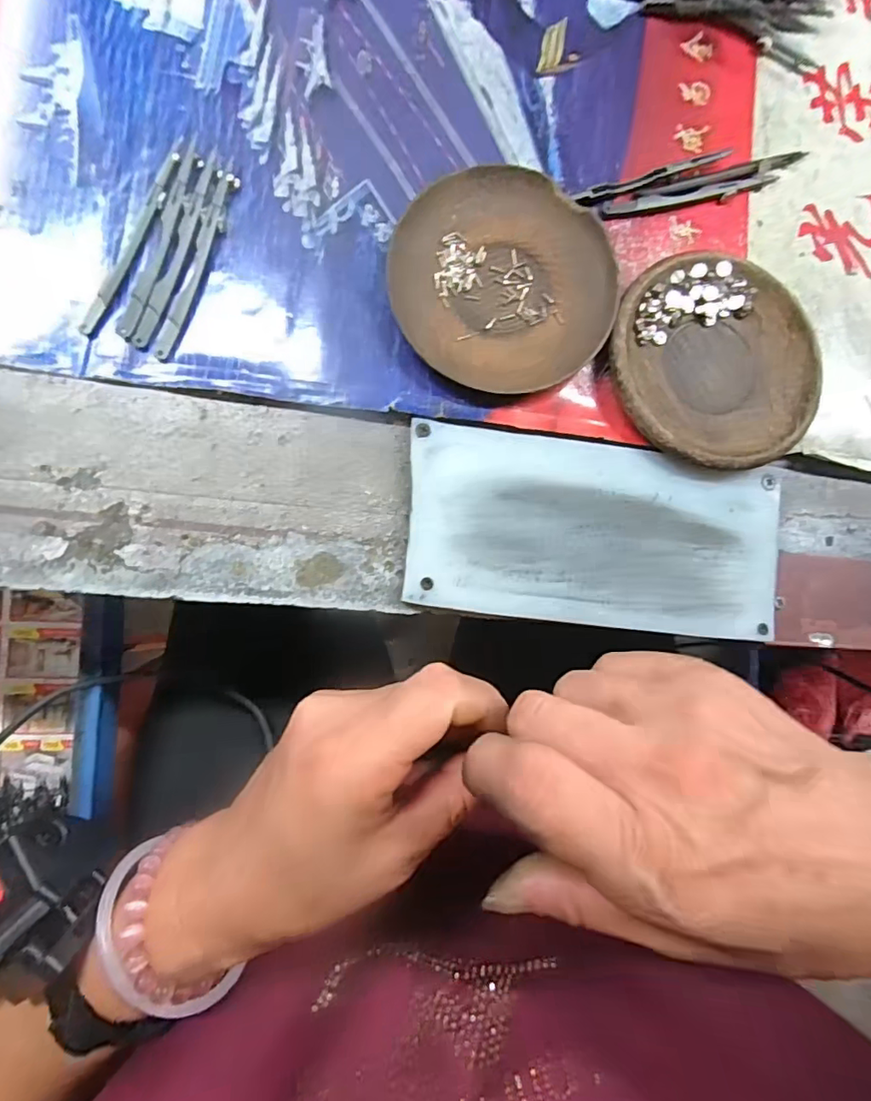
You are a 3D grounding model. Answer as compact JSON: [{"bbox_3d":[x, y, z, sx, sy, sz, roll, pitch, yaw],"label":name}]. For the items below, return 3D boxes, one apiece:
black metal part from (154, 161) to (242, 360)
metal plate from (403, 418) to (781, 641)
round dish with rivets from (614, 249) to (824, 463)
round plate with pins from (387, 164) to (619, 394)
[{"bbox_3d":[-0.117,-0.142,0.263,0.009,0.004,0.101,18,86,-6],"label":"black metal part"},{"bbox_3d":[0.084,-0.009,0.275,0.194,0.007,0.093,7,87,-6],"label":"metal plate"},{"bbox_3d":[0.146,-0.098,0.280,0.106,0.018,0.111,0,88,-7],"label":"round dish with rivets"},{"bbox_3d":[0.034,-0.137,0.274,0.108,0.016,0.110,0,88,-7],"label":"round plate with pins"}]

